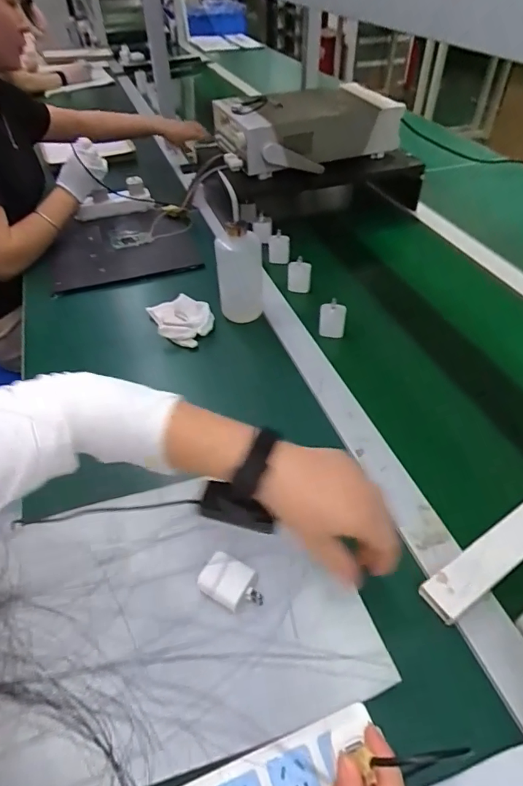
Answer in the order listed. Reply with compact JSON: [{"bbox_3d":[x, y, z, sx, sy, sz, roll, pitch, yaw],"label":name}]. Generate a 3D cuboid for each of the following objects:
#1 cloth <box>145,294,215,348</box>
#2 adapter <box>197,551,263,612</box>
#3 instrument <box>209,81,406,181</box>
[{"bbox_3d":[-0.135,-0.127,0.786,0.095,0.026,0.125,-17,47,-15],"label":"cloth"},{"bbox_3d":[-0.029,0.192,0.456,0.060,0.037,0.041,22,49,22],"label":"adapter"},{"bbox_3d":[0.096,-0.585,1.011,0.366,0.104,0.200,-16,47,-14],"label":"instrument"}]

